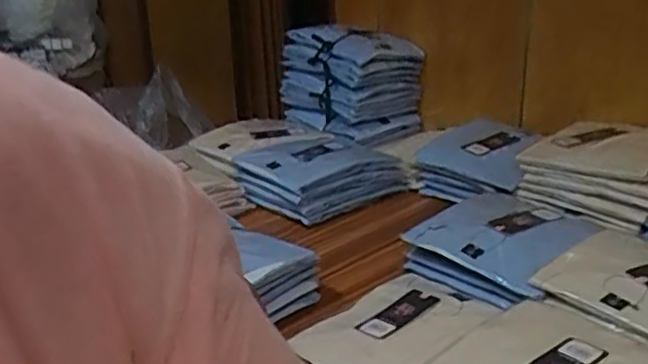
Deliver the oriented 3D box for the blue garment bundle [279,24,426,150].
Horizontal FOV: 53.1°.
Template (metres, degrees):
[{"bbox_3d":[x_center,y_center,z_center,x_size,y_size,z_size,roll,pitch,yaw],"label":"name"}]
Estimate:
[{"bbox_3d":[0.071,-0.220,1.457,0.204,0.221,0.286,-16,24,-34],"label":"blue garment bundle"}]

